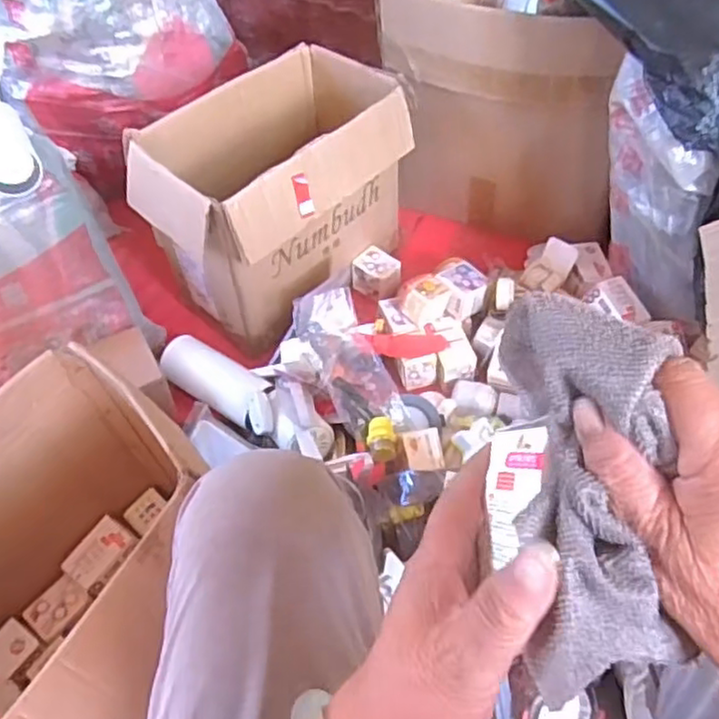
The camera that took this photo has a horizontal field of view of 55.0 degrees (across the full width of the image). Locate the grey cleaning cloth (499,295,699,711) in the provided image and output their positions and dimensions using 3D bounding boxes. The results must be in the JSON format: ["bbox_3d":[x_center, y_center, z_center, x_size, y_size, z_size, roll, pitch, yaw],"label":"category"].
[{"bbox_3d":[0.084,0.051,0.256,0.061,0.035,0.146,-4,87,0],"label":"grey cleaning cloth"}]

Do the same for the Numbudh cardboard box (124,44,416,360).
[{"bbox_3d":[-0.112,-0.263,1.092,0.271,0.270,0.424,26,58,21],"label":"Numbudh cardboard box"}]

